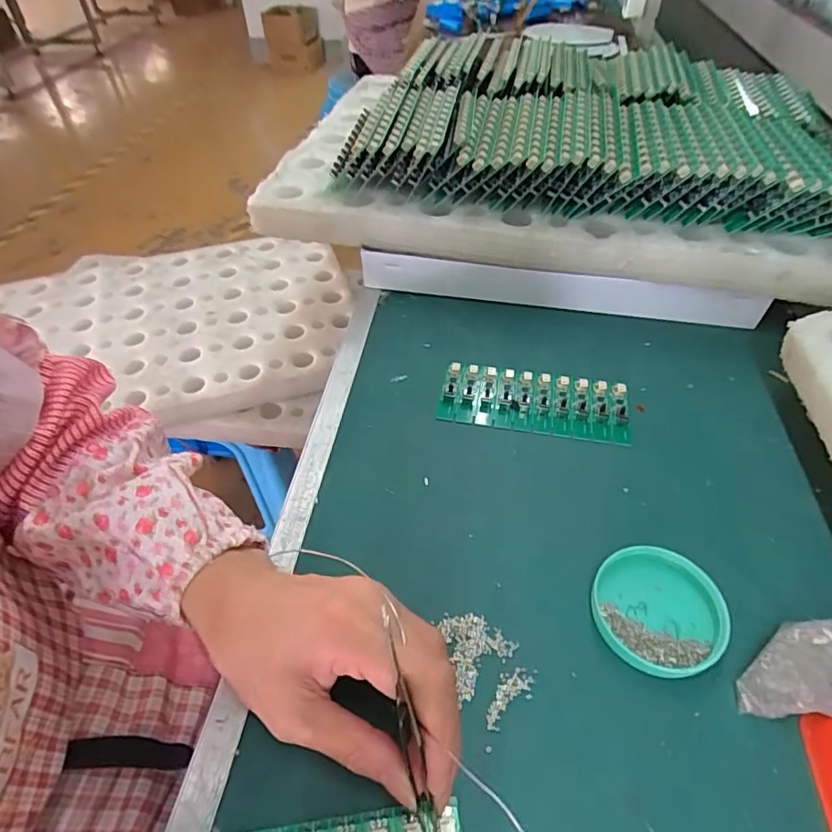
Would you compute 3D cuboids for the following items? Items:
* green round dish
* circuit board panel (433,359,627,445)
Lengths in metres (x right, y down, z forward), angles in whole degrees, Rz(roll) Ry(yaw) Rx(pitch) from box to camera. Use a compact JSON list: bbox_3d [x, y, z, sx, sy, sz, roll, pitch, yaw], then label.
[{"bbox_3d":[0.131,0.104,0.283,0.066,0.014,0.064,-1,47,1],"label":"green round dish"},{"bbox_3d":[0.089,-0.012,0.400,0.139,0.006,0.058,8,48,9],"label":"circuit board panel"}]

